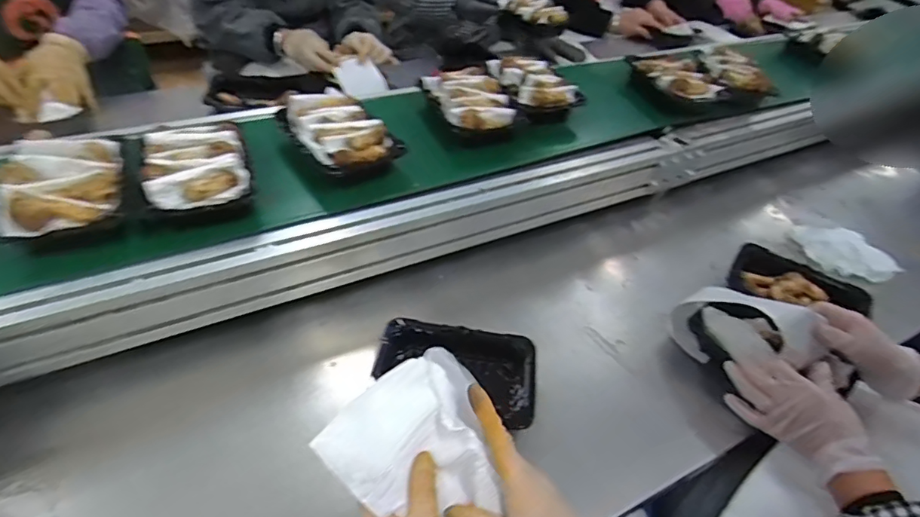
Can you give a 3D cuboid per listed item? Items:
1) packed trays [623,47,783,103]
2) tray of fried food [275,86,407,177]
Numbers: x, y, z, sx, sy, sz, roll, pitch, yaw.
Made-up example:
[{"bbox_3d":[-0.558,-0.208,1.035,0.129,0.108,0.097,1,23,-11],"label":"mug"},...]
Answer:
[{"bbox_3d":[0.463,-0.358,0.994,0.273,0.044,0.194,-5,44,-13],"label":"packed trays"},{"bbox_3d":[-0.172,-0.183,0.732,0.119,0.037,0.184,-30,54,-33],"label":"tray of fried food"}]

